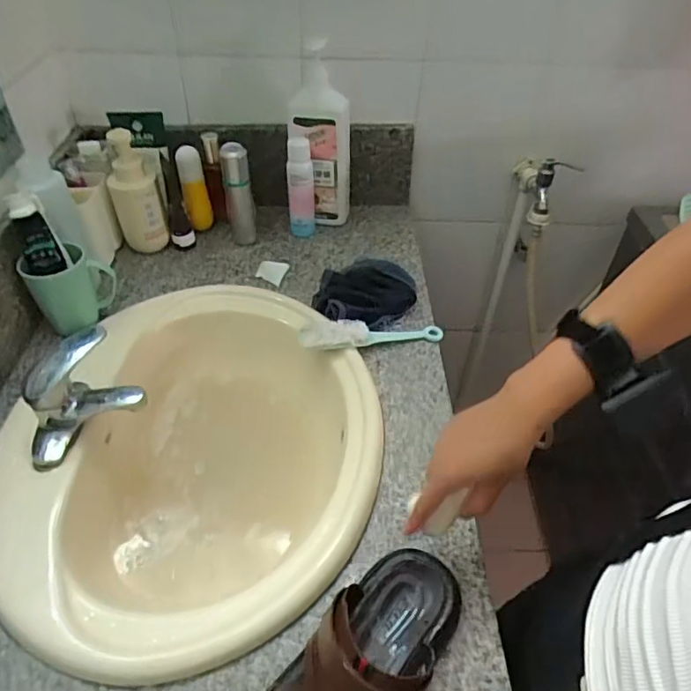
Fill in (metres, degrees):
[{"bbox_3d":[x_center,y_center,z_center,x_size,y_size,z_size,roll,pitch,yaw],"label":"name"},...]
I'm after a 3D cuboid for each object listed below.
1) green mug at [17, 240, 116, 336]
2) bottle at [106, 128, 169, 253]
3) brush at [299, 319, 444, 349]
[{"bbox_3d":[-0.388,-0.077,0.785,0.111,0.113,0.077,-22,50,-22],"label":"green mug"},{"bbox_3d":[-0.339,-0.241,0.888,0.077,0.206,0.072,-13,45,-16],"label":"bottle"},{"bbox_3d":[0.039,-0.018,0.770,0.207,0.040,0.045,-7,46,-9],"label":"brush"}]

